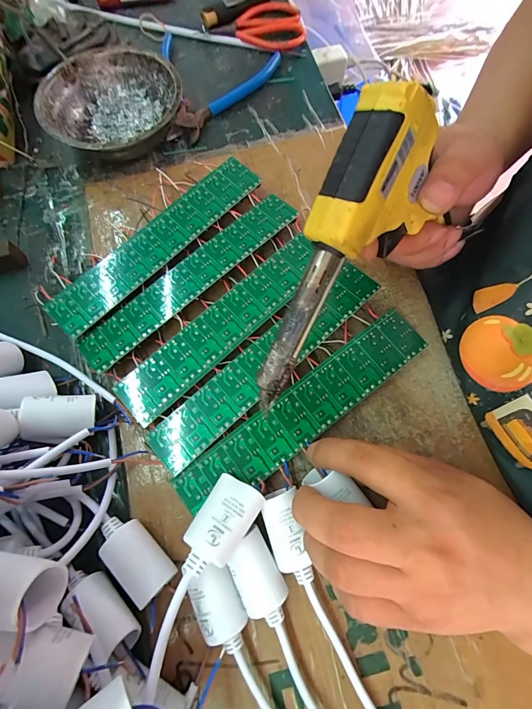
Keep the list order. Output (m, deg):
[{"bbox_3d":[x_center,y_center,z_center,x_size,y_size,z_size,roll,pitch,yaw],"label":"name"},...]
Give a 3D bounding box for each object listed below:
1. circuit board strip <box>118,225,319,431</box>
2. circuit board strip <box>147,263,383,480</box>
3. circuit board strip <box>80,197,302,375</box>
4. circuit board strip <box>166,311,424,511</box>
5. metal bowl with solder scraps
[{"bbox_3d":[-0.029,-0.025,0.260,0.185,0.004,0.039,-42,76,-12],"label":"circuit board strip"},{"bbox_3d":[0.003,0.004,0.249,0.200,0.005,0.036,-41,76,-12],"label":"circuit board strip"},{"bbox_3d":[-0.060,-0.062,0.280,0.198,0.019,0.038,-41,76,-12],"label":"circuit board strip"},{"bbox_3d":[0.028,0.037,0.241,0.199,0.004,0.040,-35,75,-9],"label":"circuit board strip"},{"bbox_3d":[-0.139,-0.224,0.321,0.118,0.040,0.119,0,72,1],"label":"metal bowl with solder scraps"}]

